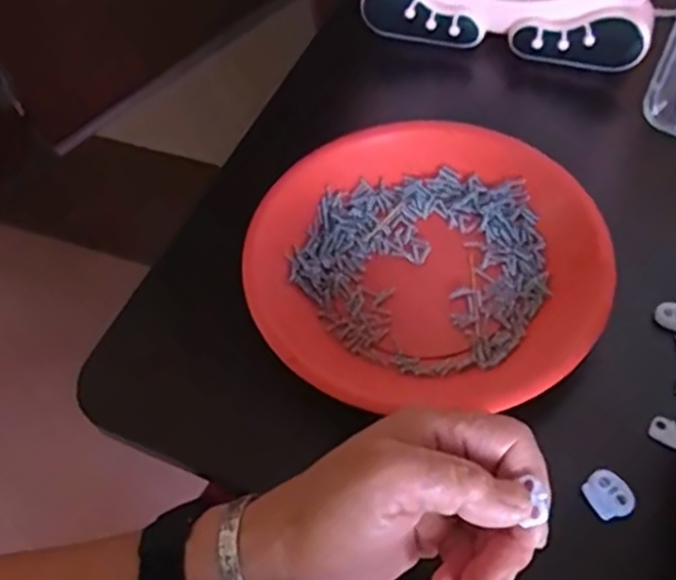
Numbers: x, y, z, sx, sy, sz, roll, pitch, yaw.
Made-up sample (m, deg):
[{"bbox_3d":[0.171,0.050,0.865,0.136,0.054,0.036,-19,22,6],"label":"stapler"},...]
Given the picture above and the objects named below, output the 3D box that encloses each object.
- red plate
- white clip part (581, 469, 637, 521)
[{"bbox_3d":[0.051,-0.022,0.402,0.187,0.024,0.190,-2,55,2],"label":"red plate"},{"bbox_3d":[0.126,0.095,0.328,0.020,0.004,0.022,-26,57,-14],"label":"white clip part"}]

